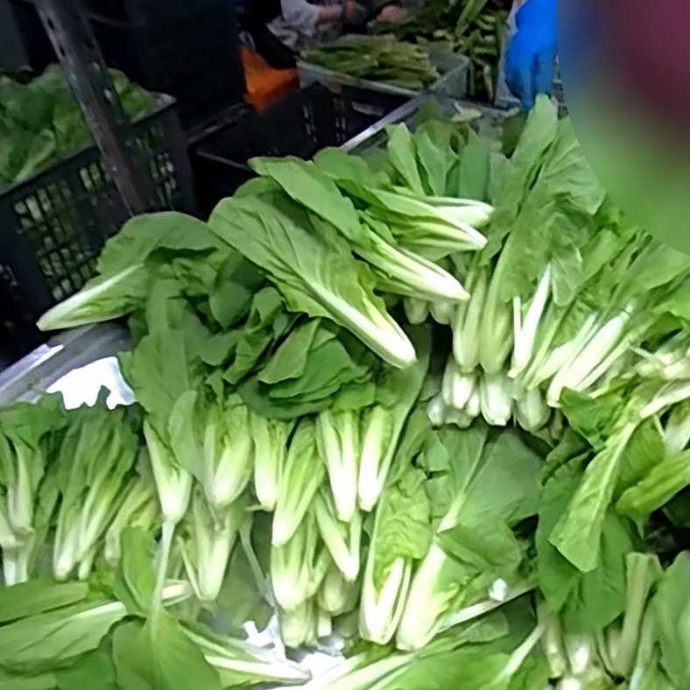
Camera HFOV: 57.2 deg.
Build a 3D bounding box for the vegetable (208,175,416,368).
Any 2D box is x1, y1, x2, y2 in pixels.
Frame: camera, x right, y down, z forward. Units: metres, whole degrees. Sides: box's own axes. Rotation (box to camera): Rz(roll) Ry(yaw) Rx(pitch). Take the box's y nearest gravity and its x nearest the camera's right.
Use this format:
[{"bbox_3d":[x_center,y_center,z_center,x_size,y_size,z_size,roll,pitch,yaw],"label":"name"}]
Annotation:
[{"bbox_3d":[-0.030,-0.053,0.487,0.057,0.064,0.192,-30,51,-24],"label":"vegetable"}]

